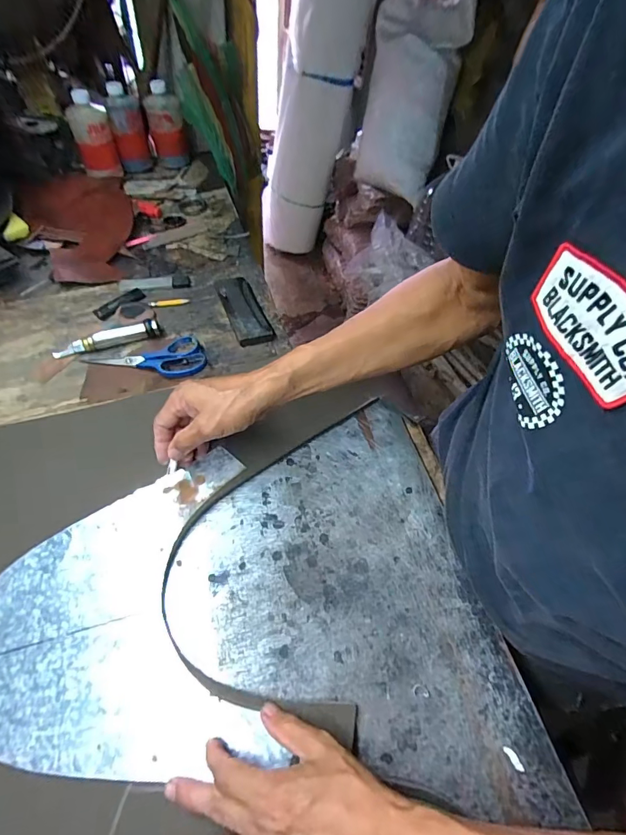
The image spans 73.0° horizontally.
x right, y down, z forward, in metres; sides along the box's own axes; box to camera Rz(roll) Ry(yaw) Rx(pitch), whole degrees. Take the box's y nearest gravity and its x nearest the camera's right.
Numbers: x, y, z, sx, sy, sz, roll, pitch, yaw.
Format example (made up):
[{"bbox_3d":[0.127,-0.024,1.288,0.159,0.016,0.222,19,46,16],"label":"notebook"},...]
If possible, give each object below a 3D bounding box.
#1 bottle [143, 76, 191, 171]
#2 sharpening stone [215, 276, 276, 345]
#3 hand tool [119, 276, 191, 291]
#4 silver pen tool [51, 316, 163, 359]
[{"bbox_3d":[-0.312,-0.621,0.912,0.077,0.152,0.055,-15,55,-13],"label":"bottle"},{"bbox_3d":[-0.110,-0.172,0.670,0.056,0.014,0.157,-16,58,-17],"label":"sharpening stone"},{"bbox_3d":[-0.263,-0.225,0.704,0.114,0.007,0.036,-2,53,-5],"label":"hand tool"},{"bbox_3d":[-0.300,-0.115,0.614,0.147,0.021,0.033,-17,59,-17],"label":"silver pen tool"}]

